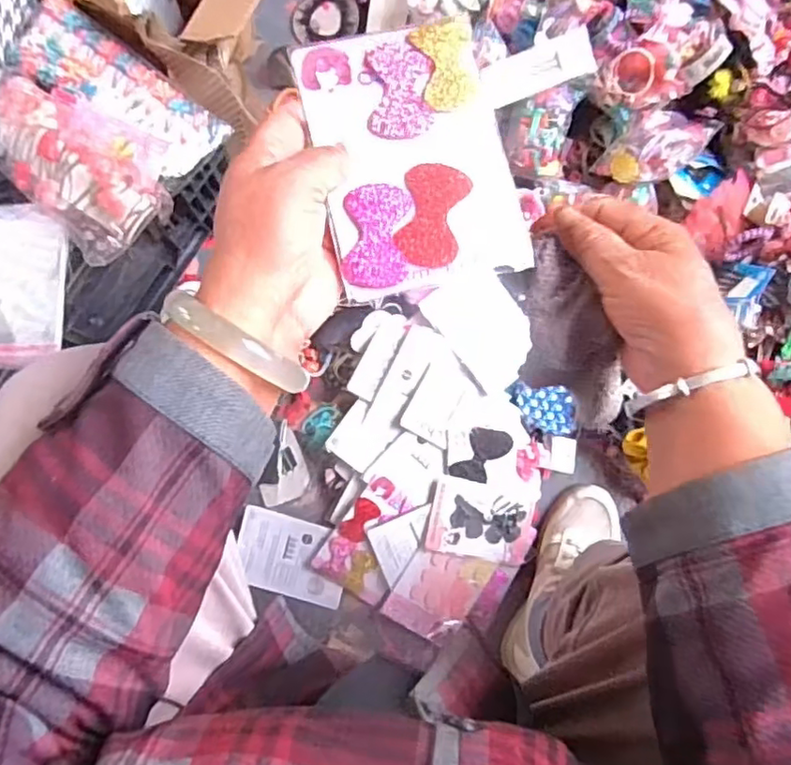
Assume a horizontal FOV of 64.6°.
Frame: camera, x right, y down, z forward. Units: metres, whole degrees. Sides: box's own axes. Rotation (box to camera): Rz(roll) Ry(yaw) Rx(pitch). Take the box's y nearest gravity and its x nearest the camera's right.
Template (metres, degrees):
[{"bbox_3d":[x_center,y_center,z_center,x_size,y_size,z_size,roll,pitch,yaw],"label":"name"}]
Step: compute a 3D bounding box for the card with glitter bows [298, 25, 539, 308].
[{"bbox_3d":[0.009,-0.119,0.325,0.095,0.006,0.139,-13,82,-3],"label":"card with glitter bows"}]

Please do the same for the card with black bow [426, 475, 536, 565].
[{"bbox_3d":[0.103,0.167,0.748,0.123,0.006,0.089,13,91,-9],"label":"card with black bow"}]

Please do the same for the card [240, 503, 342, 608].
[{"bbox_3d":[-0.125,0.212,0.757,0.133,0.008,0.093,15,87,-3],"label":"card"}]

